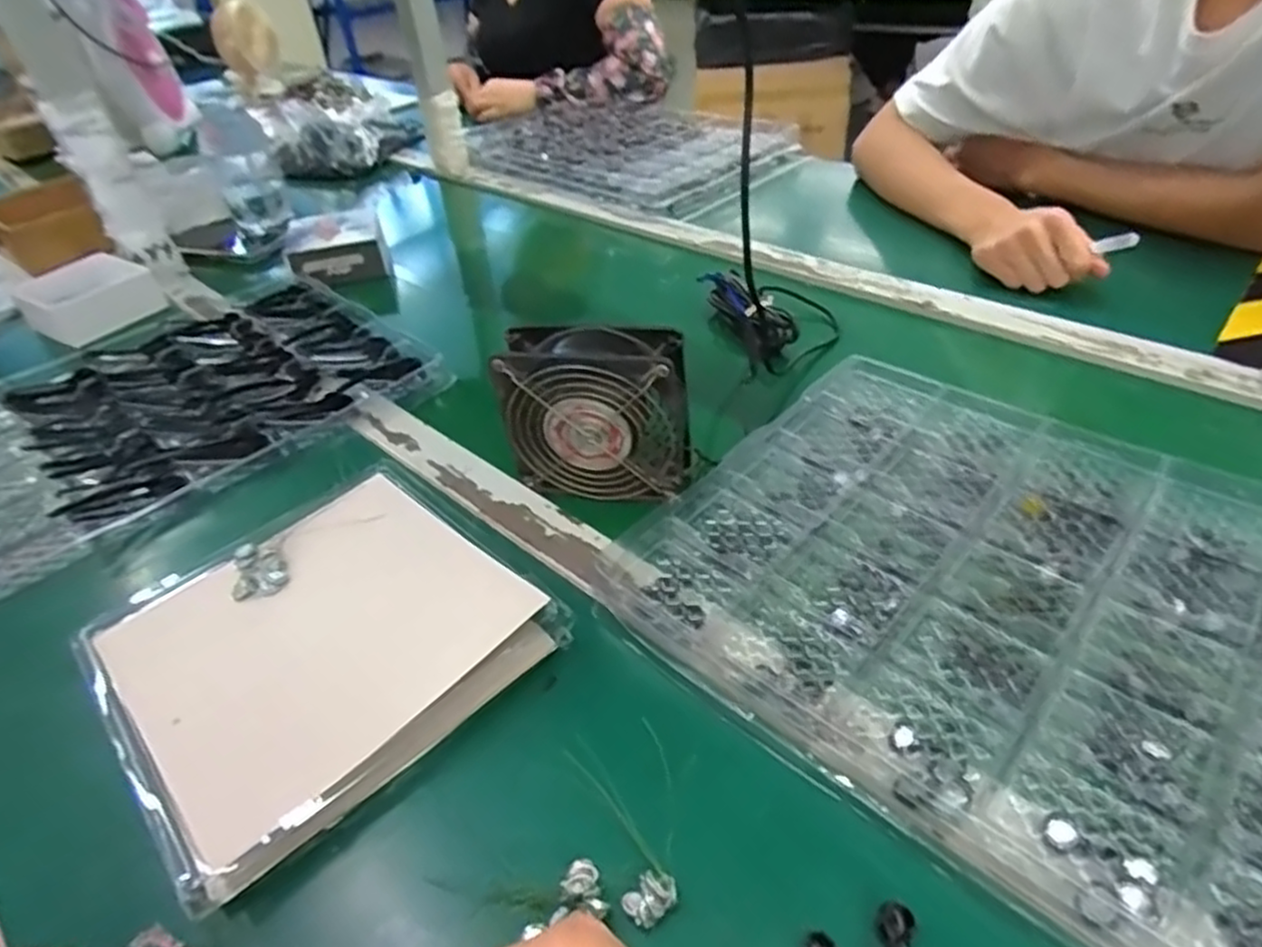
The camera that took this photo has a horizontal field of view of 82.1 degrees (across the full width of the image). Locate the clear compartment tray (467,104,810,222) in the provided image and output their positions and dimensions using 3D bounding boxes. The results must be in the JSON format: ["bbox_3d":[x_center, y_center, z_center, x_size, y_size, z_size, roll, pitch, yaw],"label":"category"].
[{"bbox_3d":[-0.008,-0.506,1.112,0.328,0.049,0.512,-32,46,-28],"label":"clear compartment tray"}]

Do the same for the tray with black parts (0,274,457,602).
[{"bbox_3d":[-0.425,-0.054,0.618,0.435,0.021,0.323,-36,48,-29],"label":"tray with black parts"}]

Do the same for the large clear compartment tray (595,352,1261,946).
[{"bbox_3d":[0.240,0.073,0.372,0.435,0.034,0.305,29,53,35],"label":"large clear compartment tray"}]

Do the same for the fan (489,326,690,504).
[{"bbox_3d":[-0.022,-0.042,0.488,0.116,0.104,0.048,8,43,18],"label":"fan"}]

